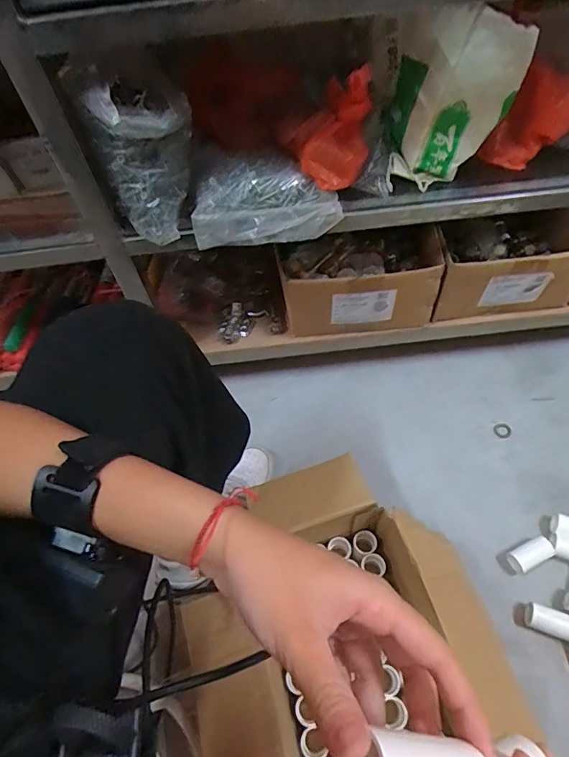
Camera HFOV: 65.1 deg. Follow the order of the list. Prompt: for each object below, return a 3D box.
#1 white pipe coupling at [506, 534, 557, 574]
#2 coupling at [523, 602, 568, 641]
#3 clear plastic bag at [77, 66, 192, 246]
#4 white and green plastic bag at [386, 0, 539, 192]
[{"bbox_3d":[0.336,0.241,0.609,0.063,0.025,0.029,-24,58,-12],"label":"white pipe coupling"},{"bbox_3d":[0.334,0.307,0.562,0.057,0.025,0.030,18,59,15],"label":"coupling"},{"bbox_3d":[-0.135,-0.218,0.456,0.097,0.157,0.085,-15,56,-6],"label":"clear plastic bag"},{"bbox_3d":[0.179,-0.297,0.485,0.133,0.143,0.070,9,57,10],"label":"white and green plastic bag"}]

